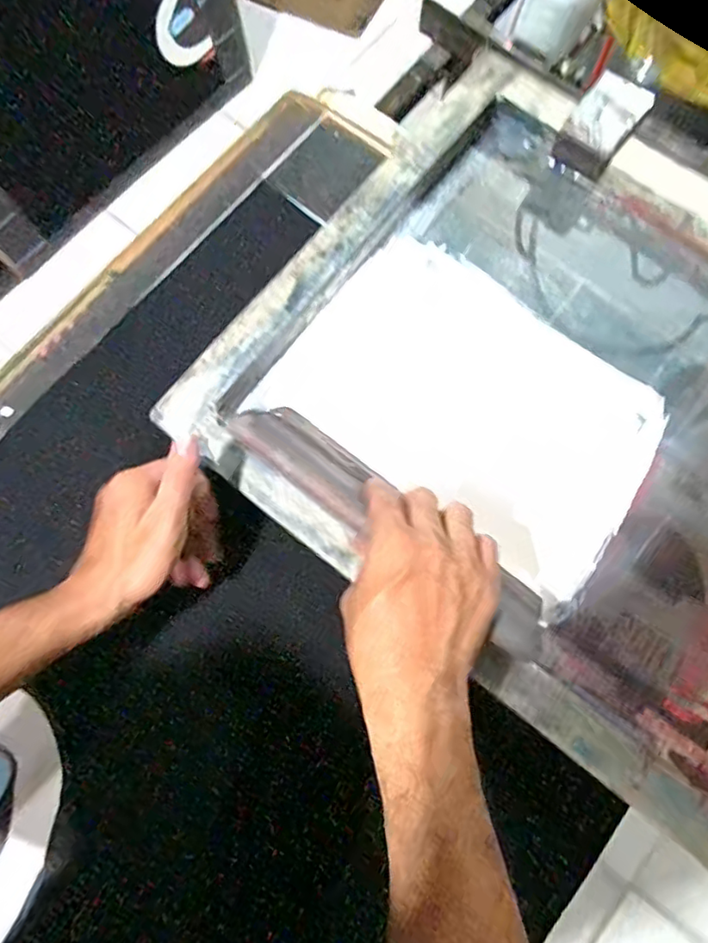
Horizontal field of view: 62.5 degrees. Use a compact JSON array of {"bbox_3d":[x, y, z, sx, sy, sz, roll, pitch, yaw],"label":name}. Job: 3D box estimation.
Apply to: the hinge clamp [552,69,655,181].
[{"bbox_3d":[0.226,-0.315,0.532,0.054,0.032,0.082,38,78,10],"label":"hinge clamp"}]

